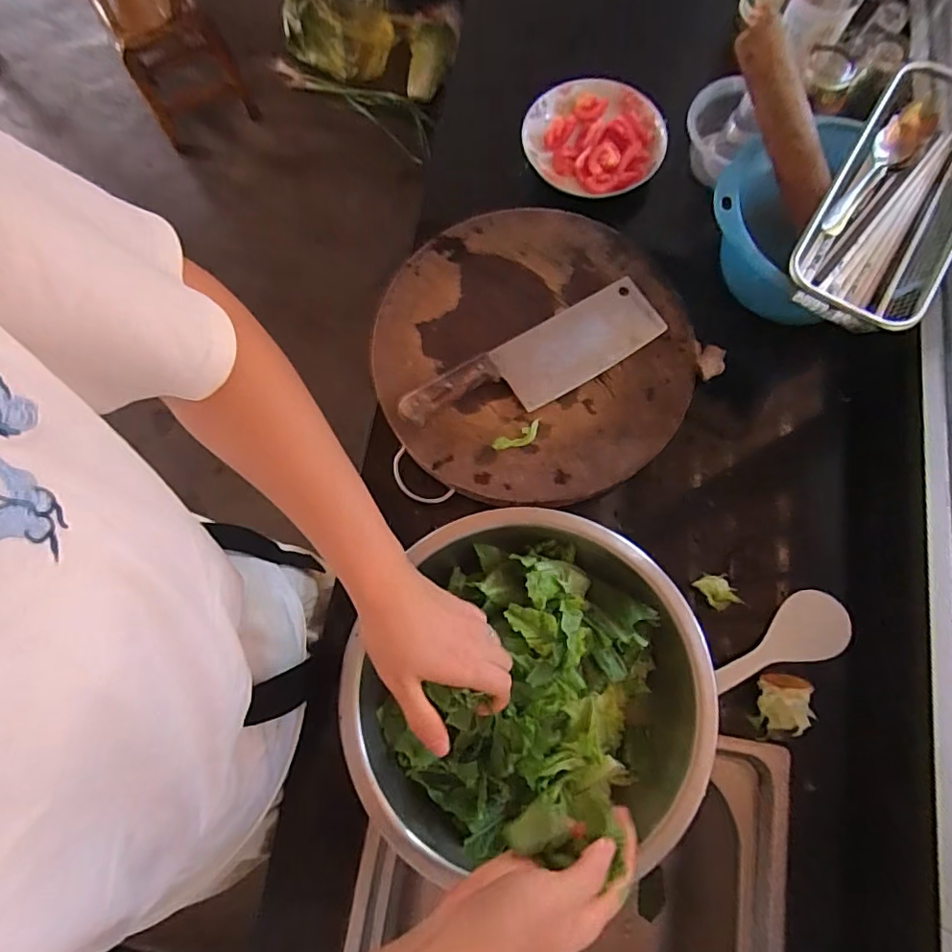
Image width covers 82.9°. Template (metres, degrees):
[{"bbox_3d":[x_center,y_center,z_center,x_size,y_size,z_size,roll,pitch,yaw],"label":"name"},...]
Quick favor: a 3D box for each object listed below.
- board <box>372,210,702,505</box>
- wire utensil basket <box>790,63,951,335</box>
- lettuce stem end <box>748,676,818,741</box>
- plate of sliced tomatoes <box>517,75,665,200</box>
[{"bbox_3d":[0.062,-0.143,0.595,0.337,0.039,0.345,0,76,1],"label":"board"},{"bbox_3d":[0.408,-0.272,0.519,0.118,0.052,0.303,32,79,9],"label":"wire utensil basket"},{"bbox_3d":[0.297,0.224,0.522,0.046,0.037,0.068,9,76,4],"label":"lettuce stem end"},{"bbox_3d":[0.151,-0.431,0.688,0.178,0.038,0.159,26,78,7],"label":"plate of sliced tomatoes"}]

